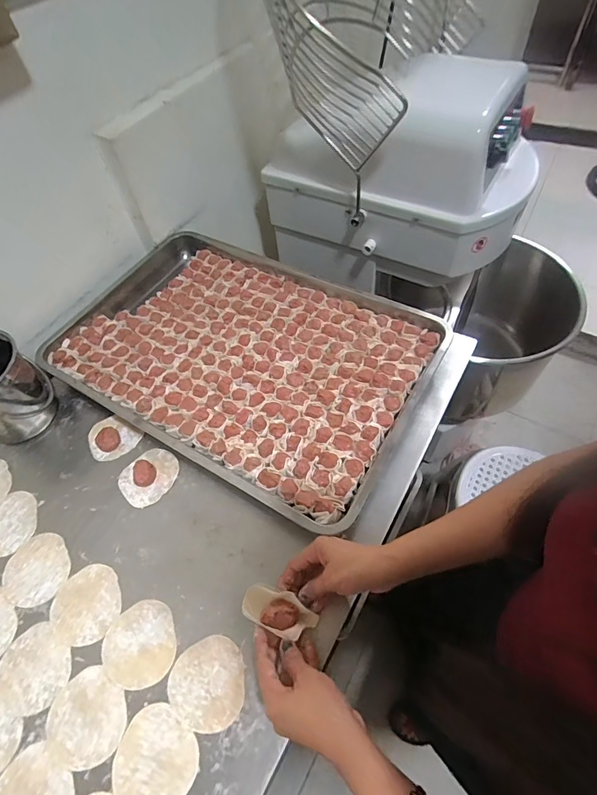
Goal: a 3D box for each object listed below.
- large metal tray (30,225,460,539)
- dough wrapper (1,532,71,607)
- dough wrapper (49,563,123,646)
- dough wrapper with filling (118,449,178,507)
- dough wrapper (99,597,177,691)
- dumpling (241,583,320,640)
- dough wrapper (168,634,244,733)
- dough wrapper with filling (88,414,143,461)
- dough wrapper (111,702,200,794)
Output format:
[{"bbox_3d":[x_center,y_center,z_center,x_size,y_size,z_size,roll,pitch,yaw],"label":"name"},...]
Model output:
[{"bbox_3d":[-0.109,-0.078,0.678,0.611,0.060,0.387,26,62,21],"label":"large metal tray"},{"bbox_3d":[-0.339,0.223,0.520,0.081,0.004,0.084,-3,56,4],"label":"dough wrapper"},{"bbox_3d":[-0.259,0.252,0.492,0.085,0.004,0.085,-3,56,4],"label":"dough wrapper"},{"bbox_3d":[-0.215,0.112,0.578,0.082,0.018,0.068,-38,61,-19],"label":"dough wrapper with filling"},{"bbox_3d":[-0.184,0.285,0.464,0.082,0.004,0.082,-3,56,4],"label":"dough wrapper"},{"bbox_3d":[-0.021,0.240,0.450,0.085,0.017,0.039,18,58,7],"label":"dumpling"},{"bbox_3d":[-0.100,0.313,0.442,0.080,0.004,0.082,-3,56,4],"label":"dough wrapper"},{"bbox_3d":[-0.287,0.060,0.616,0.075,0.021,0.068,34,65,25],"label":"dough wrapper with filling"},{"bbox_3d":[-0.146,0.367,0.406,0.082,0.004,0.078,-2,55,2],"label":"dough wrapper"}]

